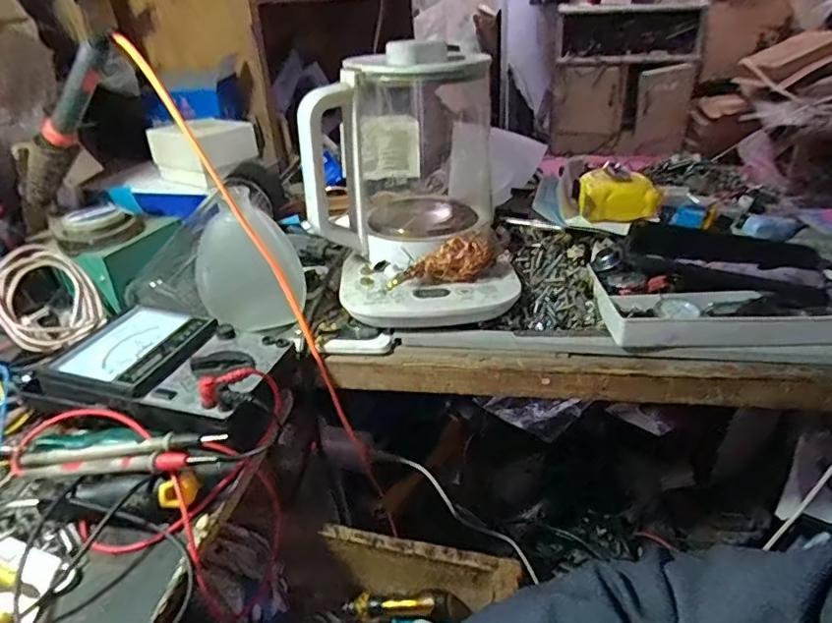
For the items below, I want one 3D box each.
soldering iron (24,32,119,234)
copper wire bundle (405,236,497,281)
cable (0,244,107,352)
[{"bbox_3d":[-0.326,-0.155,0.517,0.025,0.262,0.024,42,37,-14],"label":"soldering iron"},{"bbox_3d":[0.034,-0.049,0.534,0.082,0.039,0.030,-5,31,-3],"label":"copper wire bundle"},{"bbox_3d":[-0.350,-0.012,0.536,0.019,0.097,0.084,-23,13,43],"label":"cable"}]

